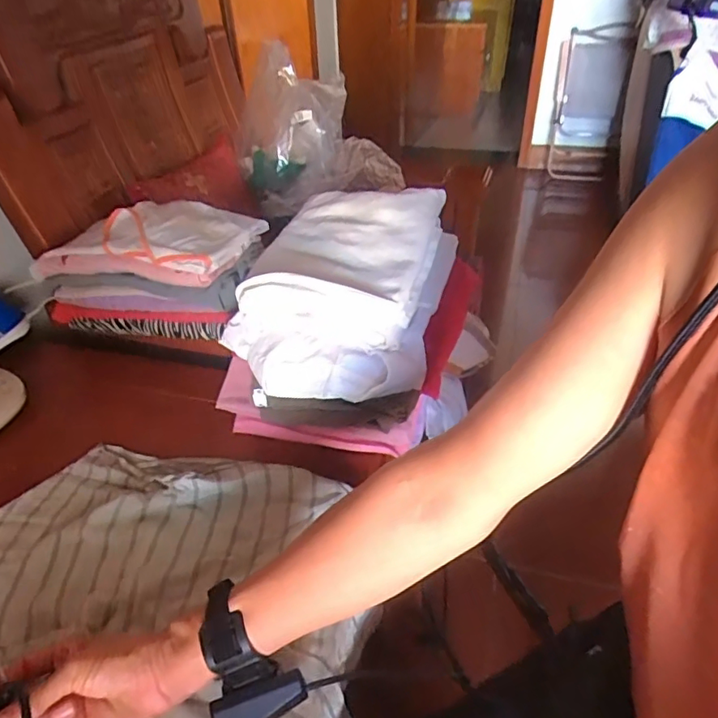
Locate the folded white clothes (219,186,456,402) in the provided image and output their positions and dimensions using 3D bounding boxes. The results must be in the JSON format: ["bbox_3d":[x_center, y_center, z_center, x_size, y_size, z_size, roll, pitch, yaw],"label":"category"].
[{"bbox_3d":[-0.017,-0.097,0.657,0.227,0.124,0.287,8,39,12],"label":"folded white clothes"}]

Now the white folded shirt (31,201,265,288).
[{"bbox_3d":[-0.300,-0.175,0.760,0.290,0.052,0.163,8,39,13],"label":"white folded shirt"}]

